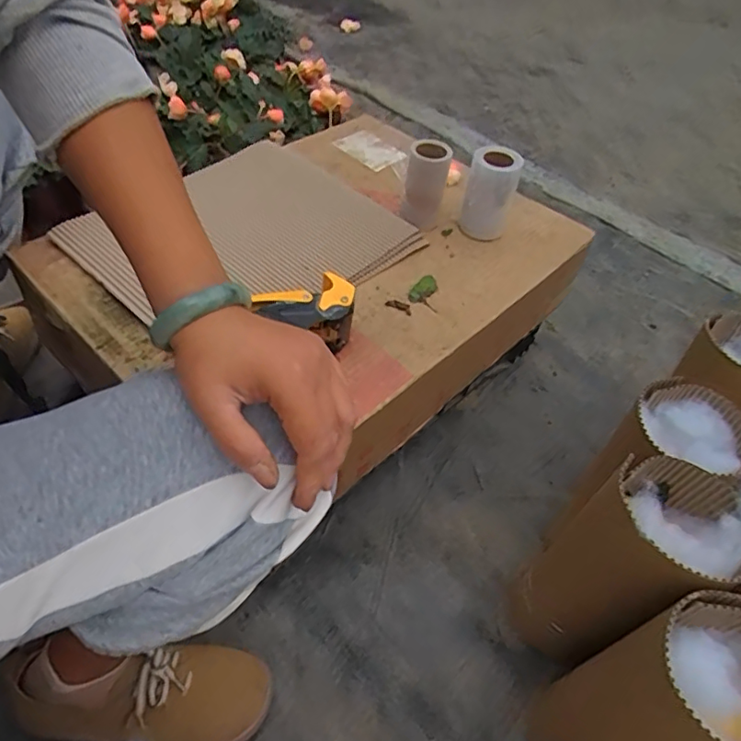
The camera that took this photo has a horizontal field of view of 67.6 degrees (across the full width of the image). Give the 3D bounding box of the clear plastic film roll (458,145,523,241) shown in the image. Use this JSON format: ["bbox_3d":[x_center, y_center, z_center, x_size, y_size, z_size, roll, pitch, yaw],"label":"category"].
[{"bbox_3d":[0.145,-0.217,0.678,0.056,0.105,0.056,3,49,-3],"label":"clear plastic film roll"}]

